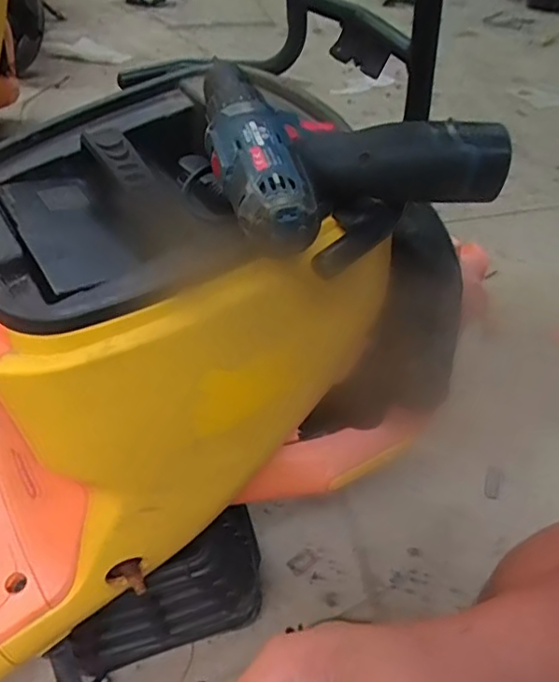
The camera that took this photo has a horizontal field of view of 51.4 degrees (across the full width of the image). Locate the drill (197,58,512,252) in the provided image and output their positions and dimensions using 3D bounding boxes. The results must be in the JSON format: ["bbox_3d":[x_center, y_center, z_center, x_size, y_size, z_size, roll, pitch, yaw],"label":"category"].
[{"bbox_3d":[0.040,-0.145,0.415,0.185,0.059,0.161,-16,48,-17],"label":"drill"}]

